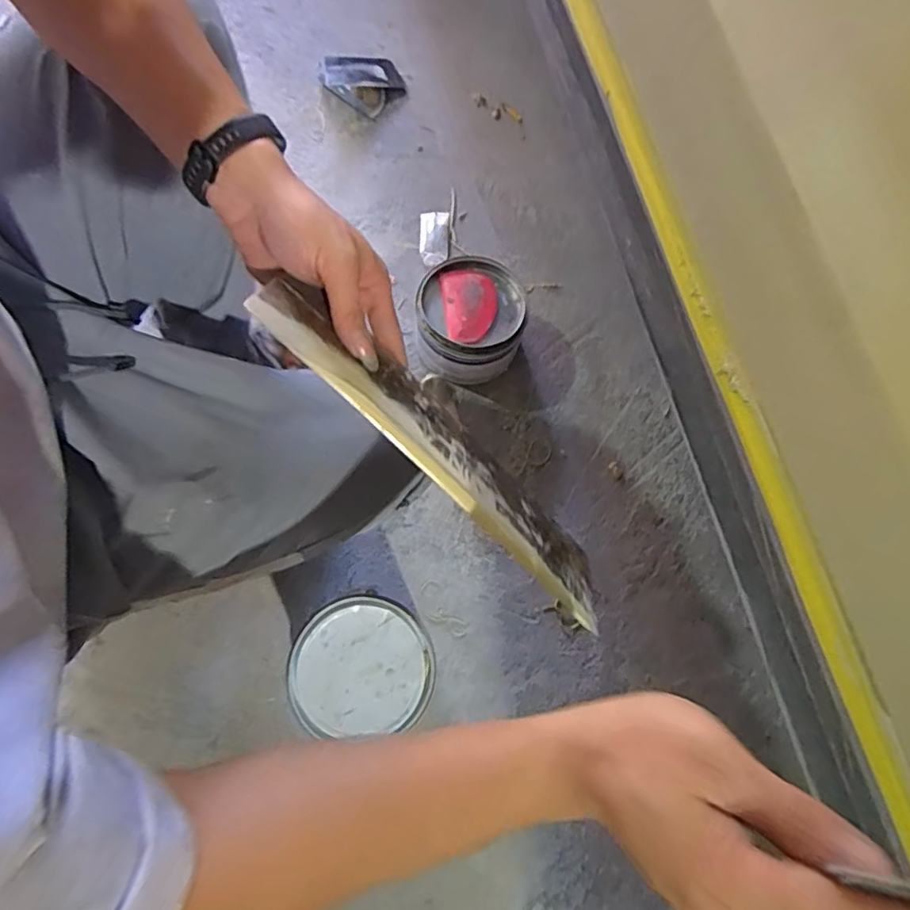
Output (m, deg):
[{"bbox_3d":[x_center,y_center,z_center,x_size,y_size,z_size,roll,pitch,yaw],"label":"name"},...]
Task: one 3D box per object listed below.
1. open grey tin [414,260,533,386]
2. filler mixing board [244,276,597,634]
[{"bbox_3d":[0.024,-0.184,0.824,0.149,0.113,0.163,1,75,-4],"label":"open grey tin"},{"bbox_3d":[-0.002,0.002,0.407,0.007,0.082,0.324,-36,112,26],"label":"filler mixing board"}]

